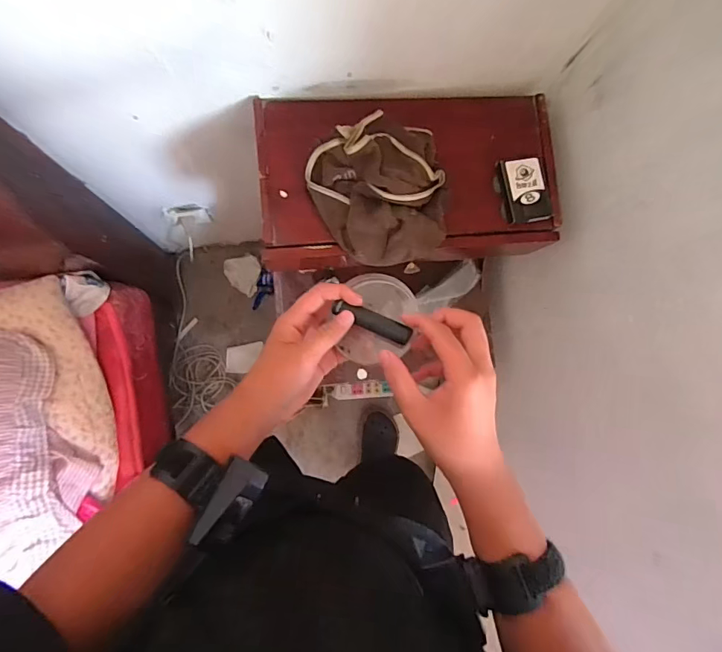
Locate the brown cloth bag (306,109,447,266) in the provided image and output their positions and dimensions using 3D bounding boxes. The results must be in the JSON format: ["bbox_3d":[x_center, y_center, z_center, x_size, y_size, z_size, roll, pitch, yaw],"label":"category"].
[{"bbox_3d":[0.030,-0.182,0.592,0.176,0.060,0.198,-20,87,-8],"label":"brown cloth bag"}]

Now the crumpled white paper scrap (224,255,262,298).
[{"bbox_3d":[-0.323,-0.135,1.271,0.094,0.027,0.106,-9,86,-8],"label":"crumpled white paper scrap"}]

